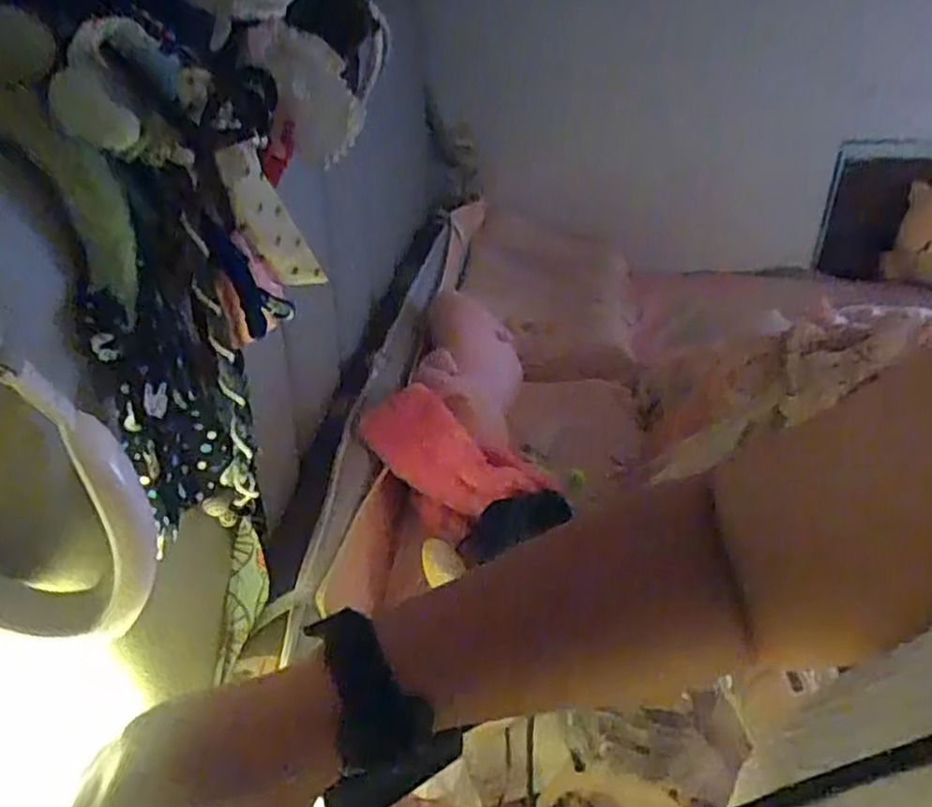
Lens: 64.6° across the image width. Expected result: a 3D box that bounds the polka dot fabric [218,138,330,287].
[{"bbox_3d":[-0.132,-0.122,0.491,0.031,0.105,0.024,-27,36,0],"label":"polka dot fabric"}]

